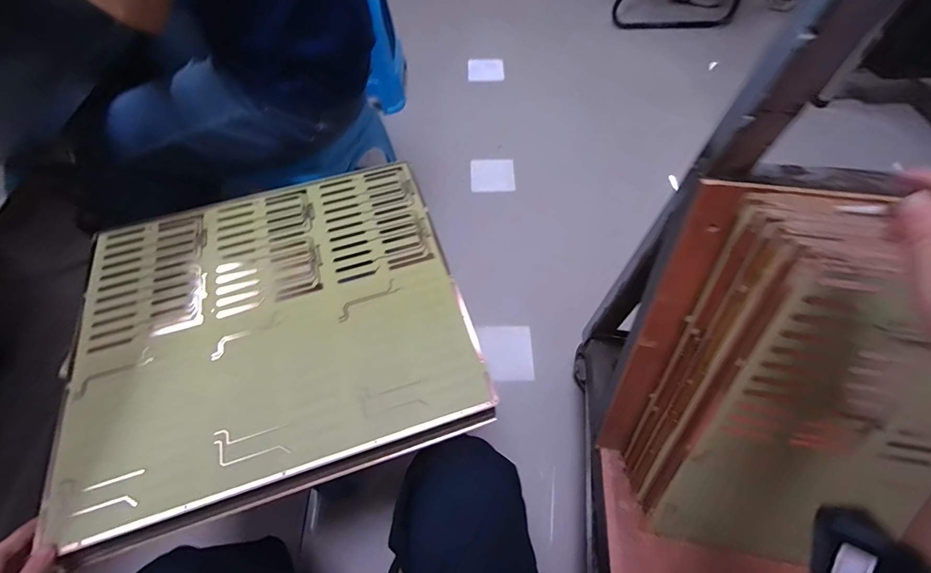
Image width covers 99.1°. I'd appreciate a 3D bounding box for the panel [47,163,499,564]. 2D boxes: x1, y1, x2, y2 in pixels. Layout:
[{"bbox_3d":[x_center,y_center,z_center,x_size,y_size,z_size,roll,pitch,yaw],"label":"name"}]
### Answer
[{"bbox_3d":[-0.252,0.041,0.533,0.475,0.039,0.431,-18,61,-7],"label":"panel"}]

